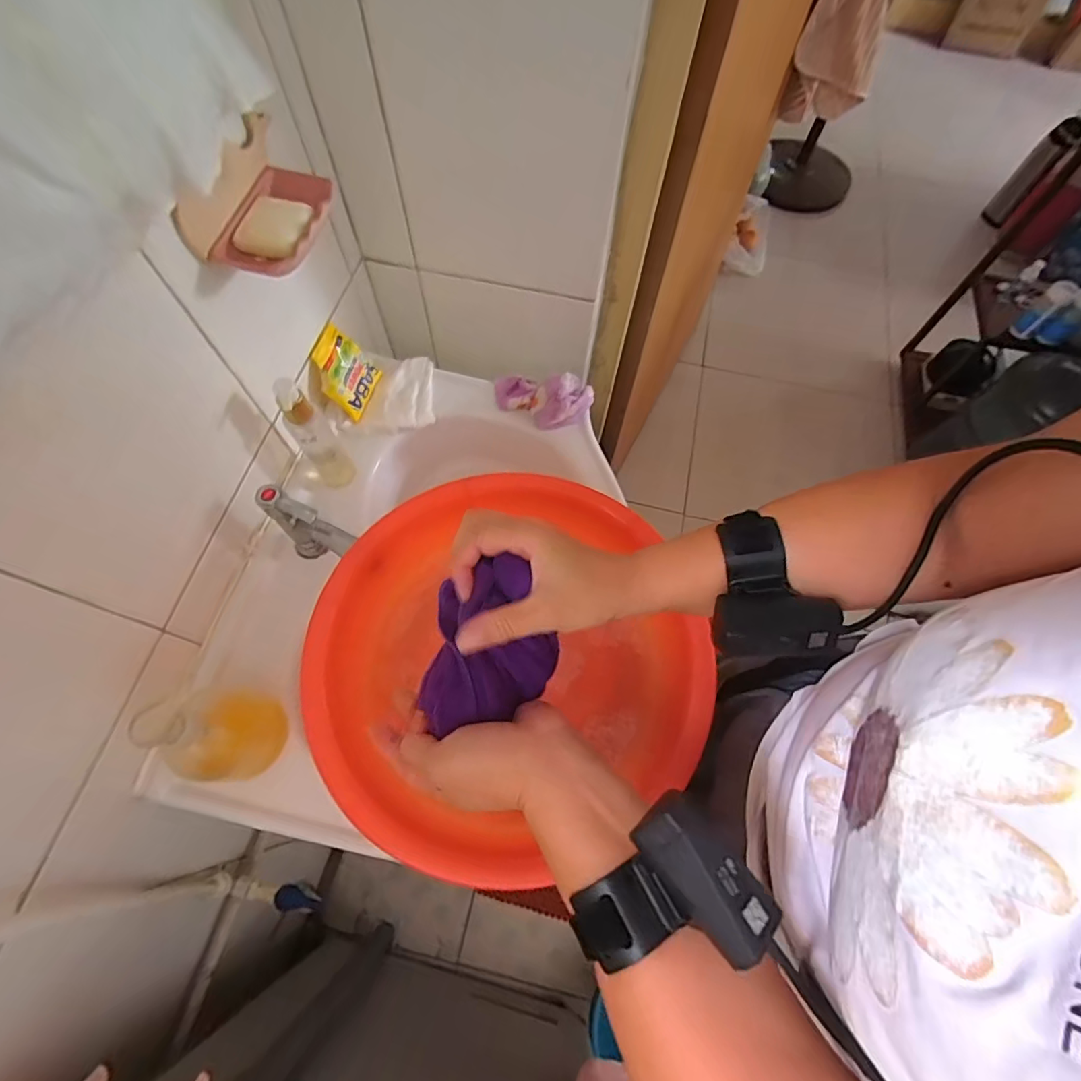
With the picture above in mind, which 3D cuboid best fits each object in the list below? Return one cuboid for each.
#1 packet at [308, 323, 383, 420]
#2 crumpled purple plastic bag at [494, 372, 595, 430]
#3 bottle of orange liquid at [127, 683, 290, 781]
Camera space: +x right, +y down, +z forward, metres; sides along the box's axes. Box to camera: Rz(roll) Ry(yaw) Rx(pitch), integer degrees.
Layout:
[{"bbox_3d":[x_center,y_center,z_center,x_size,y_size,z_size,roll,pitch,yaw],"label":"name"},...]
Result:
[{"bbox_3d":[-0.255,-0.227,0.680,0.017,0.091,0.091,-5,57,36],"label":"packet"},{"bbox_3d":[0.002,-0.199,0.709,0.134,0.050,0.080,10,66,2],"label":"crumpled purple plastic bag"},{"bbox_3d":[-0.311,0.171,0.476,0.103,0.149,0.082,12,67,3],"label":"bottle of orange liquid"}]

